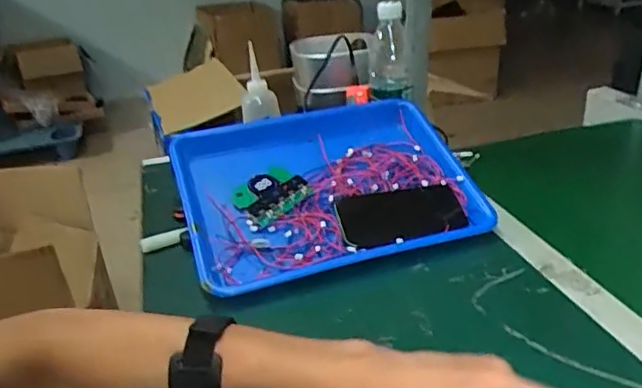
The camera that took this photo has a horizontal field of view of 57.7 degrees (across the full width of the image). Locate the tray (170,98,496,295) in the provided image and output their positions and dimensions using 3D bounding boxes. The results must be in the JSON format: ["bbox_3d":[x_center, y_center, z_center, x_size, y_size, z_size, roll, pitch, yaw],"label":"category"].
[{"bbox_3d":[0.010,-0.008,0.690,0.340,0.046,0.241,-13,48,-13],"label":"tray"}]

